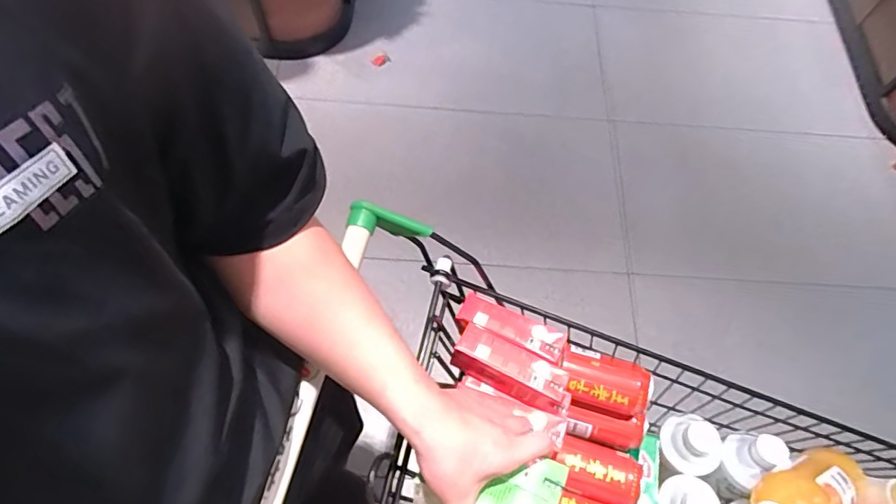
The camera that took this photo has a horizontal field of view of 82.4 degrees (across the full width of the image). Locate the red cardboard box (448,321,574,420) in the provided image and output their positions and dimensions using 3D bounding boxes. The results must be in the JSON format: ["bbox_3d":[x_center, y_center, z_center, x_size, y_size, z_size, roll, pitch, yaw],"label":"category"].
[{"bbox_3d":[0.079,0.141,0.602,0.144,0.059,0.048,25,67,12],"label":"red cardboard box"}]

